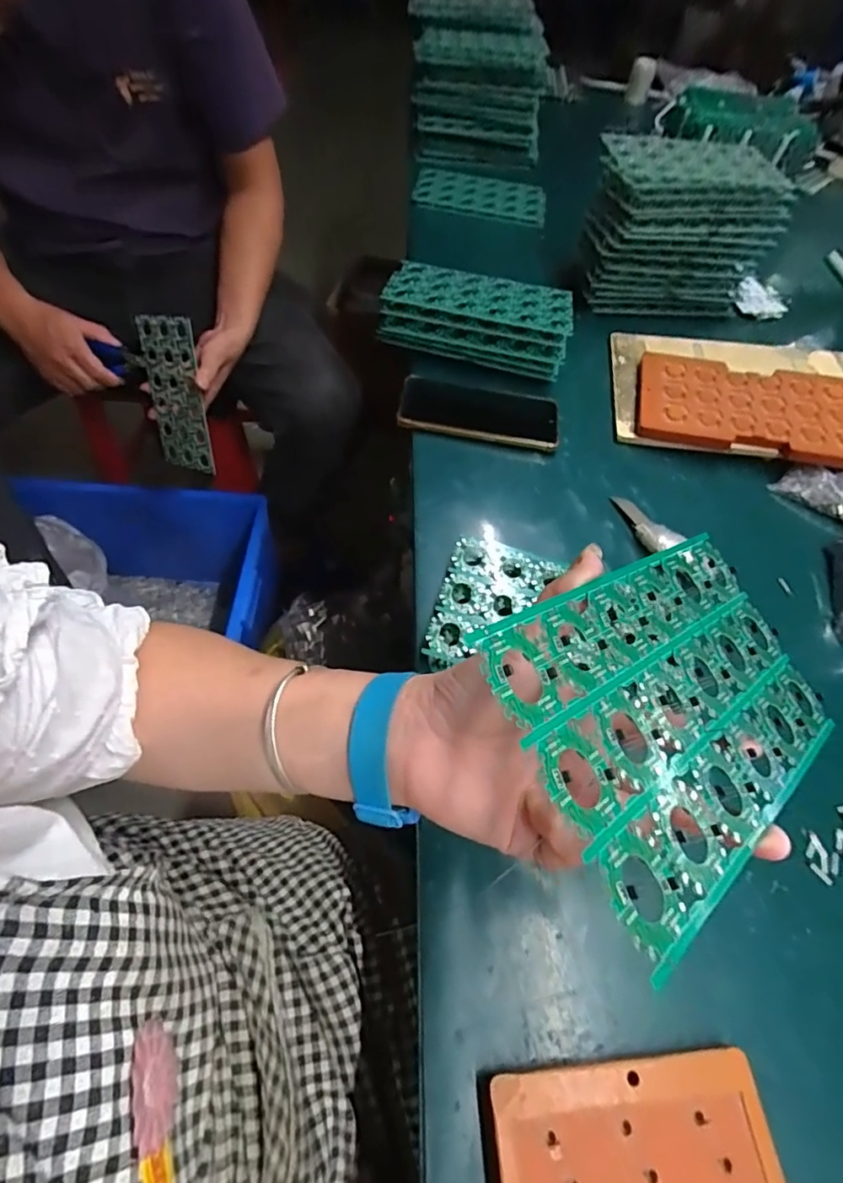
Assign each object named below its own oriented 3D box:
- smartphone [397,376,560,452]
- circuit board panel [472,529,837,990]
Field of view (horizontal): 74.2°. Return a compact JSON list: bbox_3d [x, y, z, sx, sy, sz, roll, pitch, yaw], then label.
[{"bbox_3d":[0.063,-0.193,0.592,0.165,0.014,0.087,9,54,-1],"label":"smartphone"},{"bbox_3d":[0.117,0.043,0.244,0.197,0.004,0.118,-18,74,-39],"label":"circuit board panel"}]

